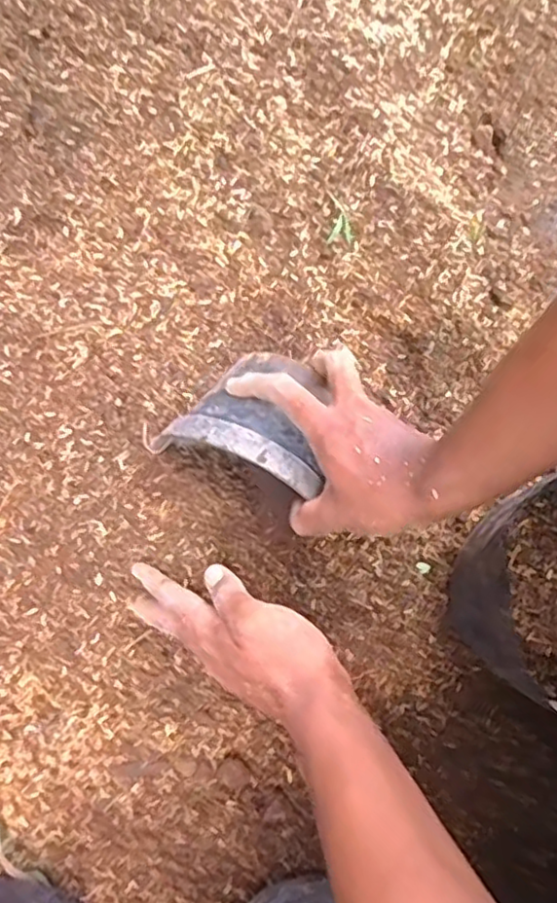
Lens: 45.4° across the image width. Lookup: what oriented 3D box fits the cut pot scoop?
[{"bbox_3d":[-0.017,-0.030,0.471,0.111,0.046,0.097,17,77,4],"label":"cut pot scoop"}]

